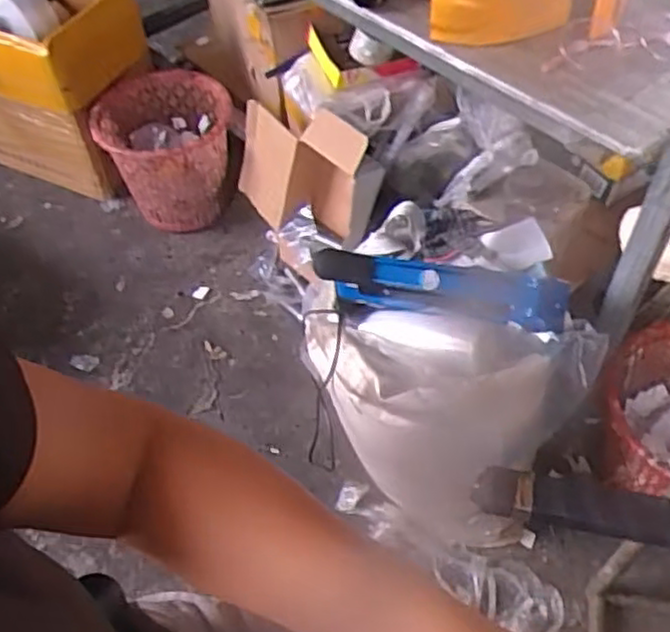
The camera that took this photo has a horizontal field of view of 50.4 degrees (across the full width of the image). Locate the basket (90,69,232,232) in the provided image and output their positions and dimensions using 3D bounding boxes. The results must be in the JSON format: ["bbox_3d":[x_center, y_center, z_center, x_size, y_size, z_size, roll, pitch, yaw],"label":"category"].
[{"bbox_3d":[-0.361,-0.360,1.597,0.277,0.276,0.256,-1,53,2],"label":"basket"}]

